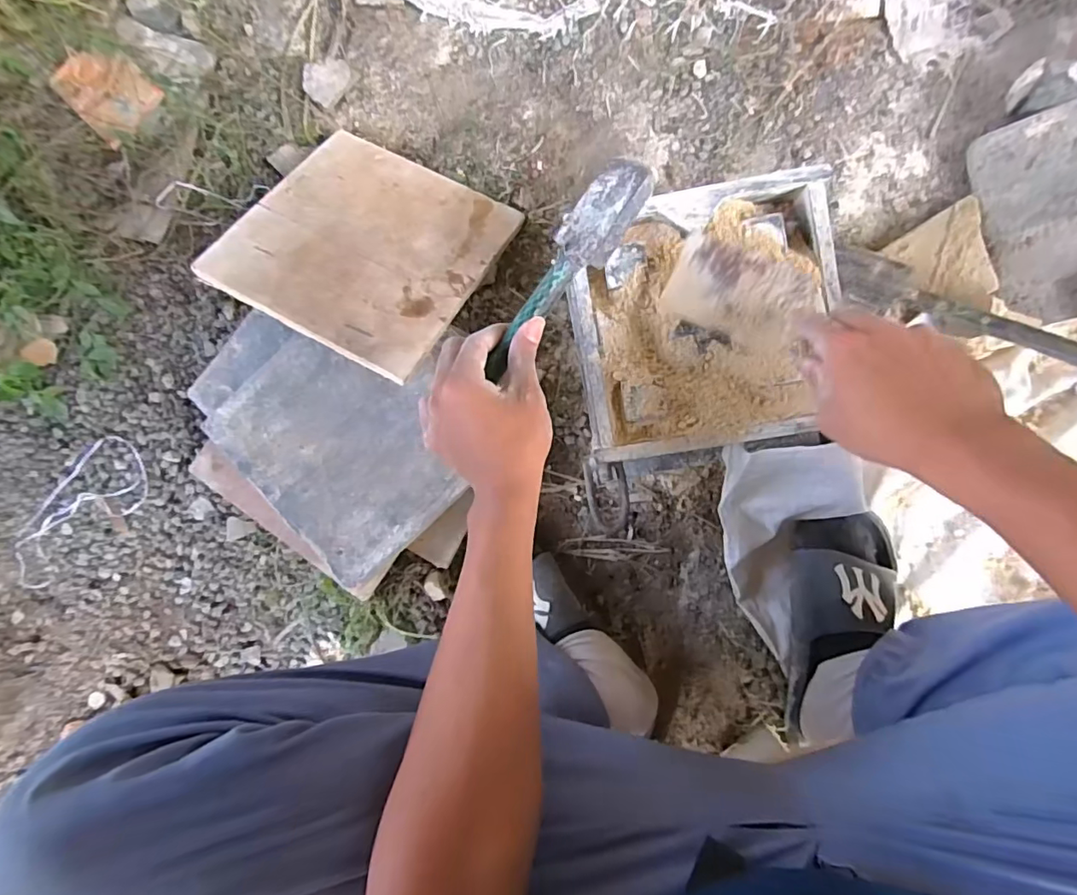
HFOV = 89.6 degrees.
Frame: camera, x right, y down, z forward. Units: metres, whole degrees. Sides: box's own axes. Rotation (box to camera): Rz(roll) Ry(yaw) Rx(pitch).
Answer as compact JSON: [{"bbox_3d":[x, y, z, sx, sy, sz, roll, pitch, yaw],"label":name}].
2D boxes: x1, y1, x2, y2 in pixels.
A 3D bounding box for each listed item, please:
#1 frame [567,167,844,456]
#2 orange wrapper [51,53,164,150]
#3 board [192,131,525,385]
[{"bbox_3d":[0.150,-0.114,0.491,0.227,0.042,0.226,-8,88,6],"label":"frame"},{"bbox_3d":[-0.497,-0.411,0.625,0.085,0.020,0.114,-45,84,3],"label":"orange wrapper"},{"bbox_3d":[-0.177,-0.214,0.569,0.235,0.010,0.244,26,66,2],"label":"board"}]

